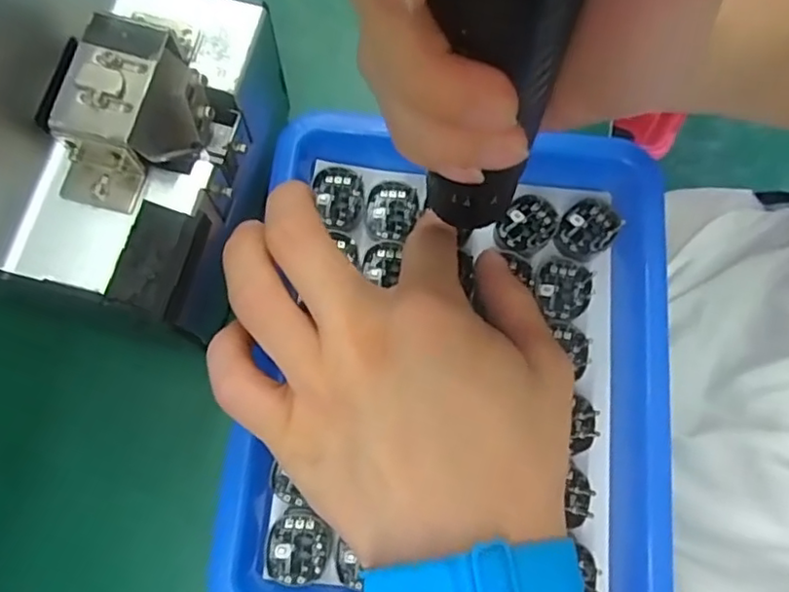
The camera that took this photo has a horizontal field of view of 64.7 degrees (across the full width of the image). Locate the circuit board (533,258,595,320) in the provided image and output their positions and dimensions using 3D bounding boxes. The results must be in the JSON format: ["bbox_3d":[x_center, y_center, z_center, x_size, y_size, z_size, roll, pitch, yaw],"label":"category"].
[{"bbox_3d":[0.075,-0.004,0.274,0.024,0.004,0.027,18,74,5],"label":"circuit board"}]

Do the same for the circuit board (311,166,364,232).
[{"bbox_3d":[-0.025,-0.044,0.282,0.022,0.008,0.028,-2,73,0],"label":"circuit board"}]

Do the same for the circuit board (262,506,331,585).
[{"bbox_3d":[-0.038,0.099,0.245,0.023,0.005,0.027,18,74,6],"label":"circuit board"}]

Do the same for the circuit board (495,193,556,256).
[{"bbox_3d":[0.060,-0.032,0.281,0.024,0.004,0.029,38,77,11],"label":"circuit board"}]

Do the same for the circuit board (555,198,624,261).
[{"bbox_3d":[0.087,-0.030,0.282,0.025,0.004,0.030,37,77,10],"label":"circuit board"}]

